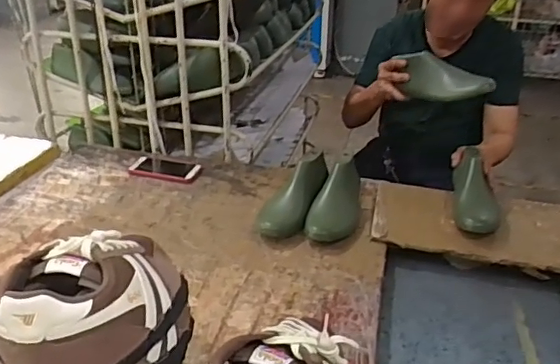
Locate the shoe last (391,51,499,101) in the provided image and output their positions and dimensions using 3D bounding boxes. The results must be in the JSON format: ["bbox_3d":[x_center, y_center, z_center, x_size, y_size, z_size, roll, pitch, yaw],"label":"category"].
[{"bbox_3d":[0.372,-0.229,1.272,0.086,0.091,0.225,-19,33,-34],"label":"shoe last"}]

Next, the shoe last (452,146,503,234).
[{"bbox_3d":[0.416,0.028,1.165,0.096,0.088,0.246,6,27,12],"label":"shoe last"}]

